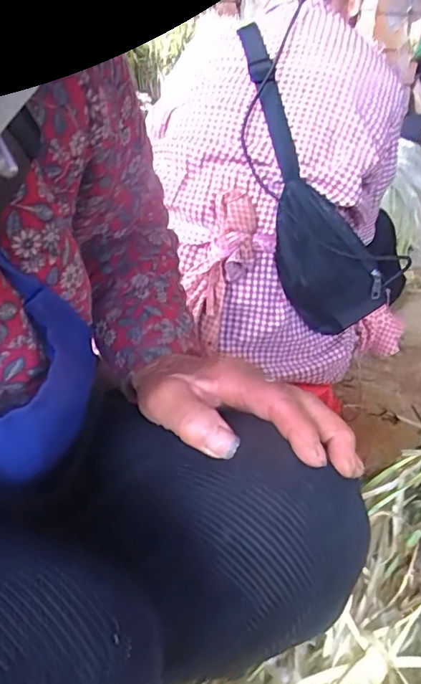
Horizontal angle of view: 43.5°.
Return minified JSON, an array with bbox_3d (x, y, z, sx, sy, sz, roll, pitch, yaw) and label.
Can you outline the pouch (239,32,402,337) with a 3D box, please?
[{"bbox_3d":[0.125,-0.230,0.749,0.142,0.436,0.127,-24,0,-40],"label":"pouch"}]

